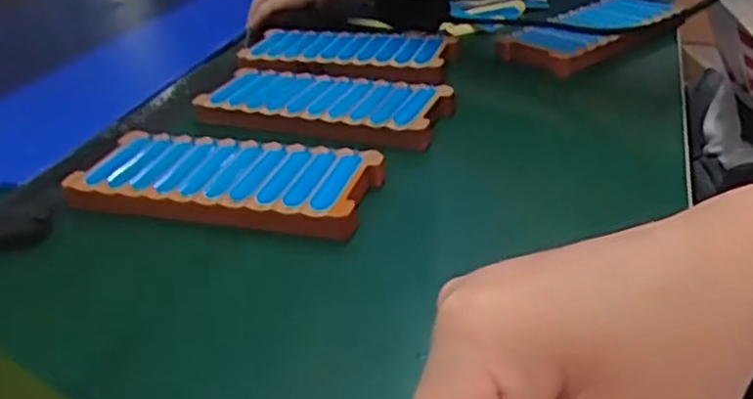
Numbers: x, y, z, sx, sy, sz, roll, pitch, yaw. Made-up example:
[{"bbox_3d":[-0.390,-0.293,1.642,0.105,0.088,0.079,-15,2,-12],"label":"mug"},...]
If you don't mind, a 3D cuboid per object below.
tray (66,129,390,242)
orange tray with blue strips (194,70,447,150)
[{"bbox_3d":[-0.090,-0.014,0.413,0.179,0.018,0.083,8,31,21],"label":"tray"},{"bbox_3d":[-0.039,-0.073,0.506,0.173,0.021,0.082,8,32,22],"label":"orange tray with blue strips"}]

